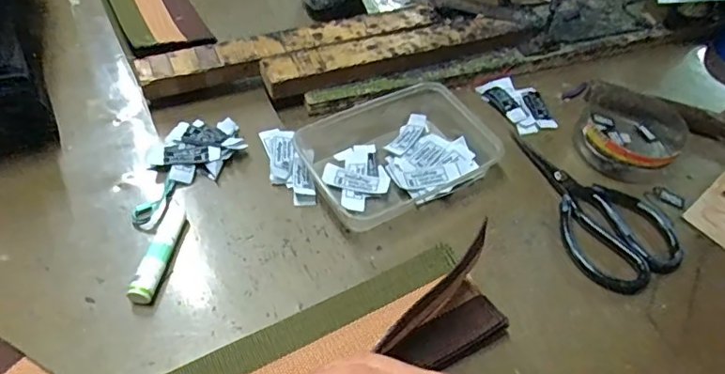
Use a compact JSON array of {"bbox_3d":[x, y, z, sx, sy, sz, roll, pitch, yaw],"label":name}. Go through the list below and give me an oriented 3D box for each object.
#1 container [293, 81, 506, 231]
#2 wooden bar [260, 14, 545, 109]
[{"bbox_3d":[0.033,-0.036,0.501,0.175,0.036,0.118,-18,54,-20],"label":"container"},{"bbox_3d":[0.045,-0.143,0.580,0.308,0.040,0.046,-16,54,-18],"label":"wooden bar"}]

